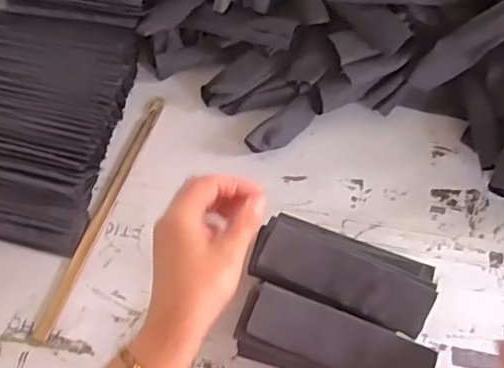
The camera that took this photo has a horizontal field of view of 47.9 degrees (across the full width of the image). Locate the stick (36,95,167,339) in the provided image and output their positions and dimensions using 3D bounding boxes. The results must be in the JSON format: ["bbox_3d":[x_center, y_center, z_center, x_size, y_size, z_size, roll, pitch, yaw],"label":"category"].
[{"bbox_3d":[-0.146,0.025,0.559,0.016,0.004,0.268,18,66,7],"label":"stick"}]

